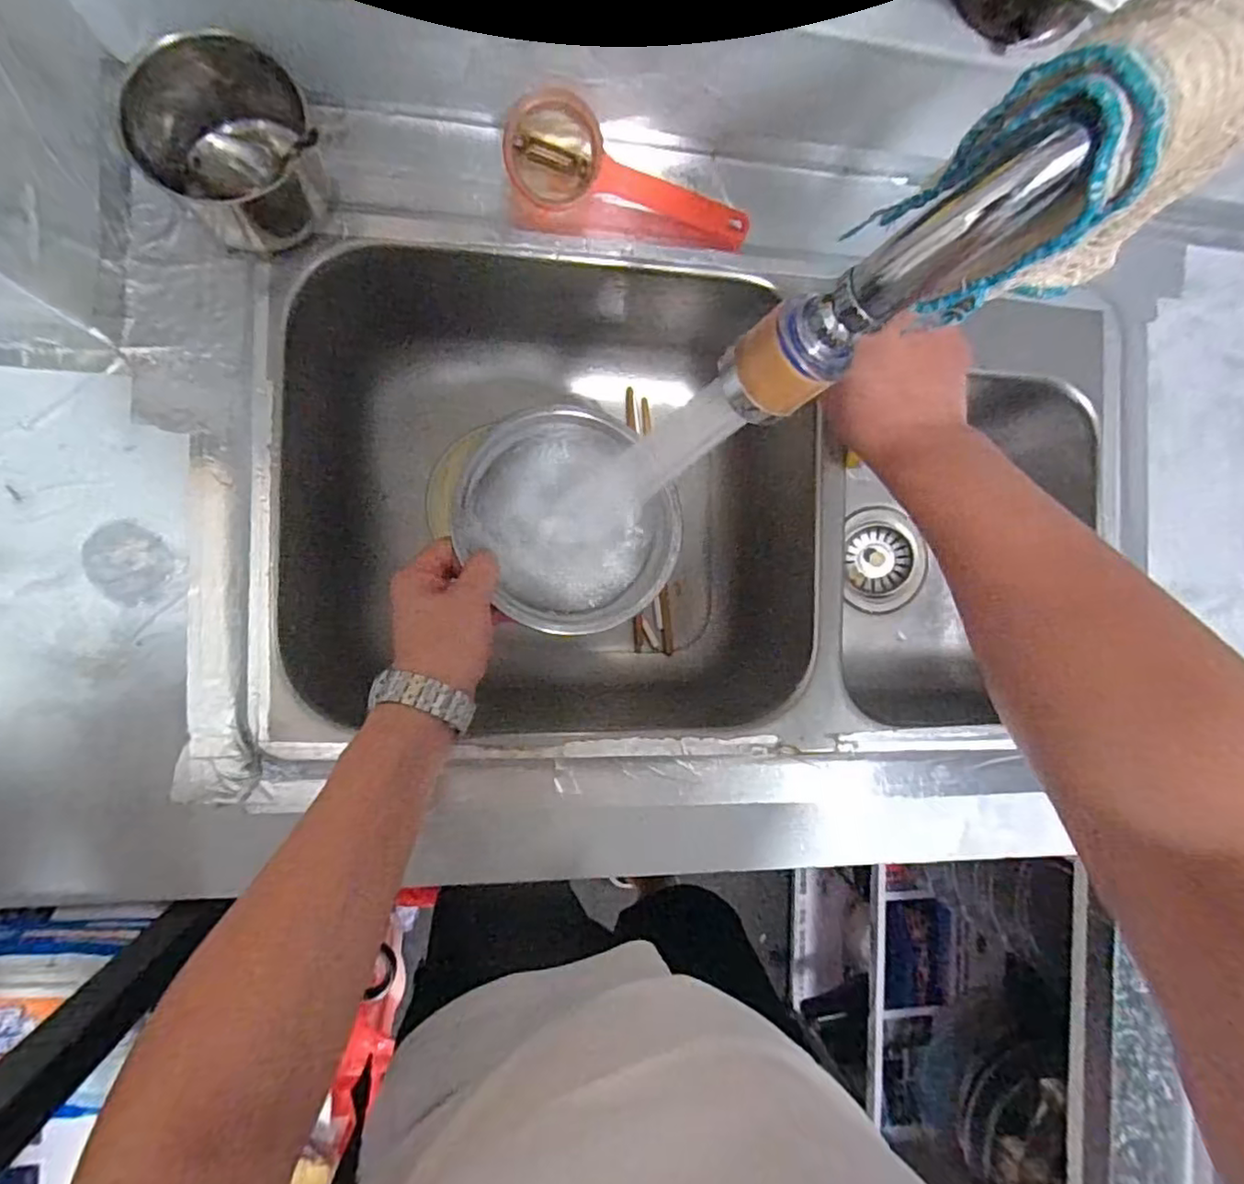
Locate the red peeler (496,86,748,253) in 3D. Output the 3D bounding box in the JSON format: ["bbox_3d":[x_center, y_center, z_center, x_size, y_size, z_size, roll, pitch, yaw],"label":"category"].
[{"bbox_3d":[0.011,-0.313,0.470,0.189,0.052,0.069,7,90,-9],"label":"red peeler"}]

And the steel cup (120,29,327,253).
[{"bbox_3d":[-0.252,-0.286,0.417,0.106,0.077,0.092,-27,95,-8],"label":"steel cup"}]

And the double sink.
[{"bbox_3d":[0.082,-0.074,0.596,0.704,0.188,0.444,1,91,-9],"label":"double sink"}]

